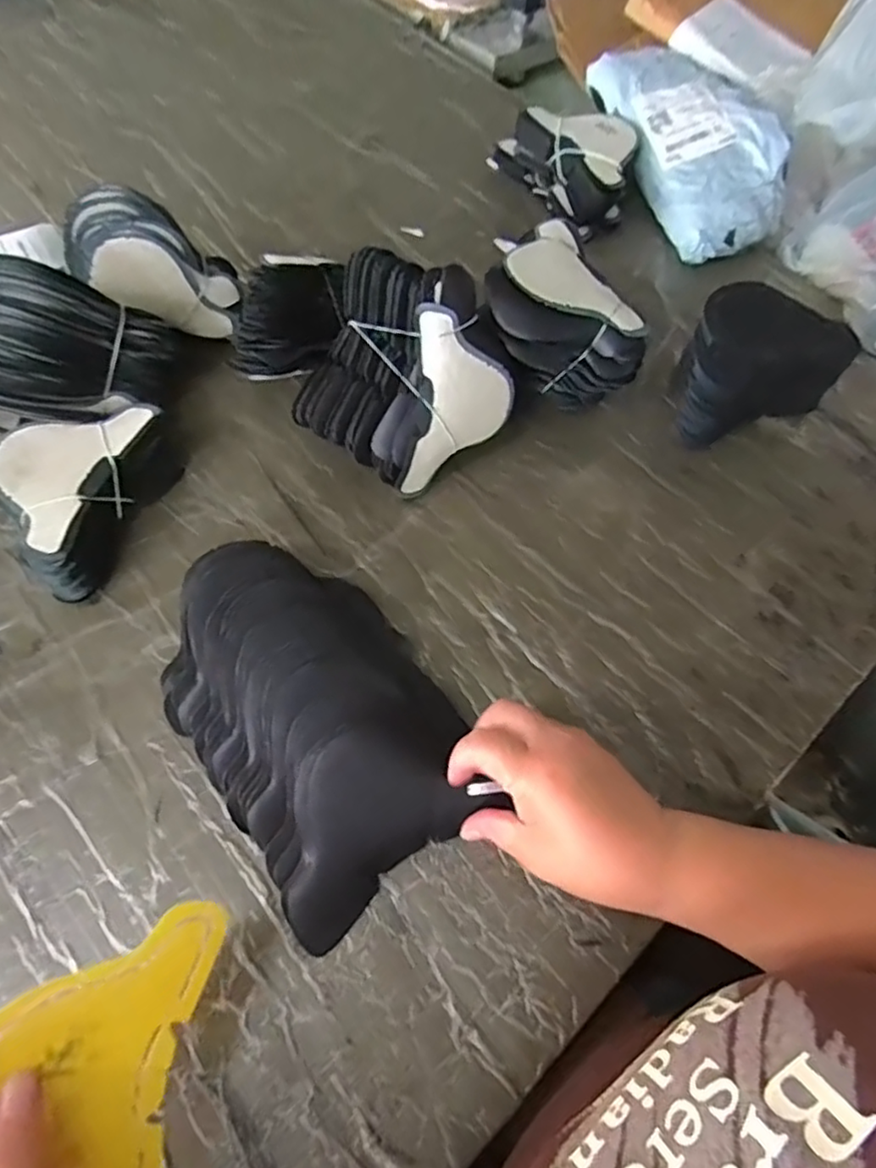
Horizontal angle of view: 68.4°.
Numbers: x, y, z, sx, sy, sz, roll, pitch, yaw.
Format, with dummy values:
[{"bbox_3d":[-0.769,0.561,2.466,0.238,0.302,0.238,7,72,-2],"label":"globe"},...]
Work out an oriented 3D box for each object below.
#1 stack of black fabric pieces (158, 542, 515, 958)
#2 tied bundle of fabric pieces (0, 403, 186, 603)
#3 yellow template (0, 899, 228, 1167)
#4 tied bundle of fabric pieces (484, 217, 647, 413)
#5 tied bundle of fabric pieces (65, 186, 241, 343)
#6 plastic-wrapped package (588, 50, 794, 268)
[{"bbox_3d":[-0.076,0.074,0.395,0.144,0.051,0.217,-33,69,-18],"label":"stack of black fabric pieces"},{"bbox_3d":[-0.241,-0.063,0.464,0.119,0.049,0.121,-24,66,-14],"label":"tied bundle of fabric pieces"},{"bbox_3d":[-0.151,0.208,0.276,0.086,0.010,0.132,18,71,-21],"label":"yellow template"},{"bbox_3d":[0.102,-0.220,0.525,0.125,0.100,0.126,8,63,2],"label":"tied bundle of fabric pieces"},{"bbox_3d":[-0.232,-0.261,0.533,0.117,0.093,0.110,-26,67,-17],"label":"tied bundle of fabric pieces"},{"bbox_3d":[0.258,-0.460,0.672,0.116,0.074,0.276,-16,65,-11],"label":"plastic-wrapped package"}]

